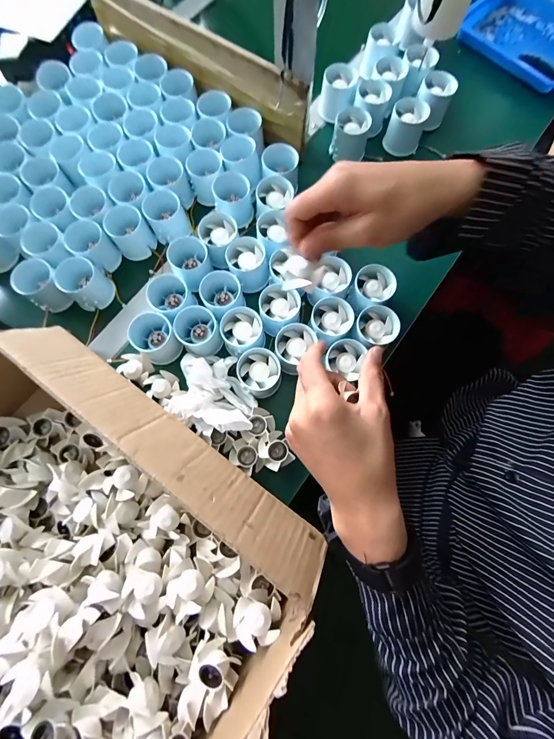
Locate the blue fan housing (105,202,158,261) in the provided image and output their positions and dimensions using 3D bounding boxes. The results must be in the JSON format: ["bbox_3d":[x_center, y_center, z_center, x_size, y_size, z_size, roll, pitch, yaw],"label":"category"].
[{"bbox_3d":[-0.207,-0.194,0.449,0.053,0.046,0.056,-32,78,-7],"label":"blue fan housing"}]

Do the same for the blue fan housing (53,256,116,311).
[{"bbox_3d":[-0.260,-0.117,0.431,0.055,0.045,0.052,0,76,1],"label":"blue fan housing"}]

